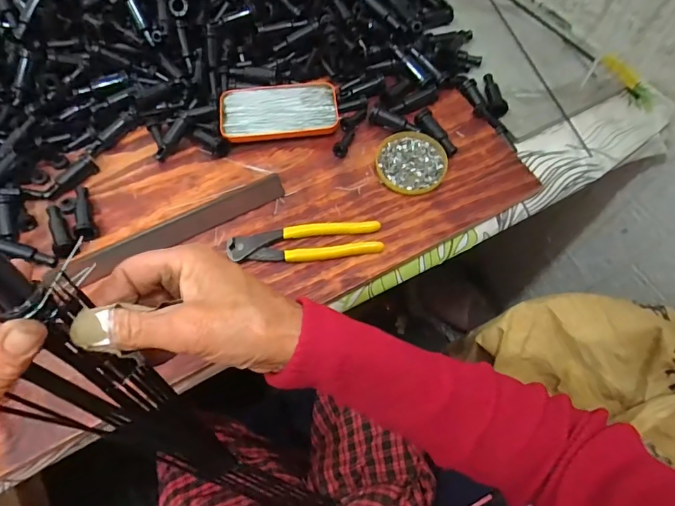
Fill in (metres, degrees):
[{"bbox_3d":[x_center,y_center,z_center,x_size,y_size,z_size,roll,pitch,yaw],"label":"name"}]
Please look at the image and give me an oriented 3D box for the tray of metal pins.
[{"bbox_3d":[-0.073,-0.178,0.559,0.144,0.018,0.072,-6,65,-3],"label":"tray of metal pins"}]

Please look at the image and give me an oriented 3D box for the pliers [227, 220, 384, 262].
[{"bbox_3d":[-0.034,-0.011,0.490,0.164,0.015,0.038,-8,65,-4],"label":"pliers"}]

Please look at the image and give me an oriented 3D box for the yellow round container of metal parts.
[{"bbox_3d":[0.088,-0.110,0.539,0.082,0.010,0.085,0,65,0],"label":"yellow round container of metal parts"}]

